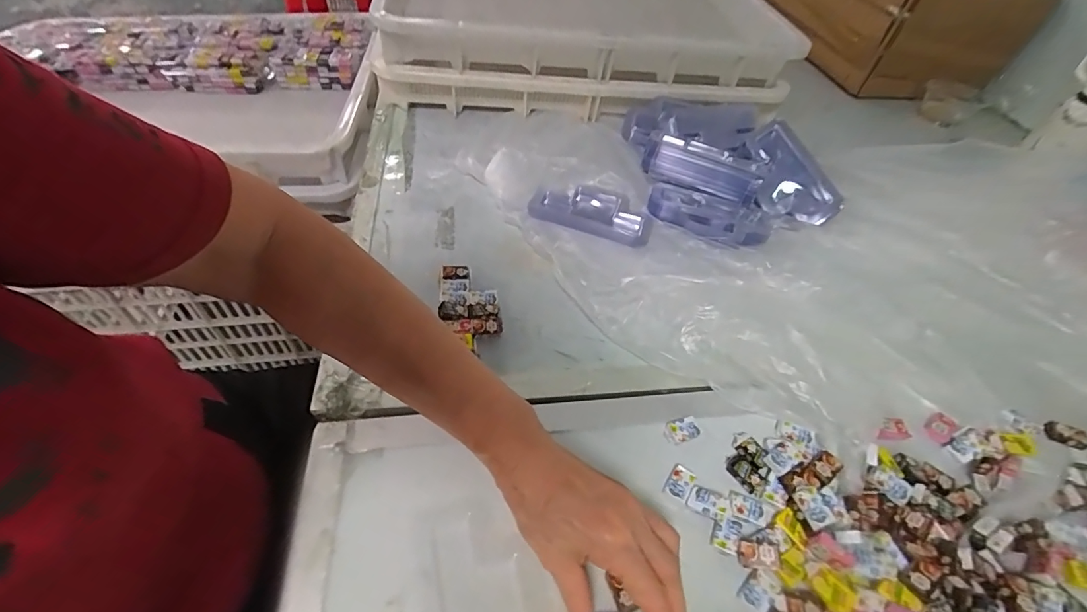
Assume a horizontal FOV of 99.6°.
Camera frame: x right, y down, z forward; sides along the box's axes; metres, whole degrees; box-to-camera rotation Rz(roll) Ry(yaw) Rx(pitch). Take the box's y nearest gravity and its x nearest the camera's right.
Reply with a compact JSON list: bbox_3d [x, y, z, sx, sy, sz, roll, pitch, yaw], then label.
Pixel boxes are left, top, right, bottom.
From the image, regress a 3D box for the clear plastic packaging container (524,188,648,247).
[{"bbox_3d":[0.056,-0.107,0.531,0.136,0.018,0.069,20,51,10],"label":"clear plastic packaging container"}]

